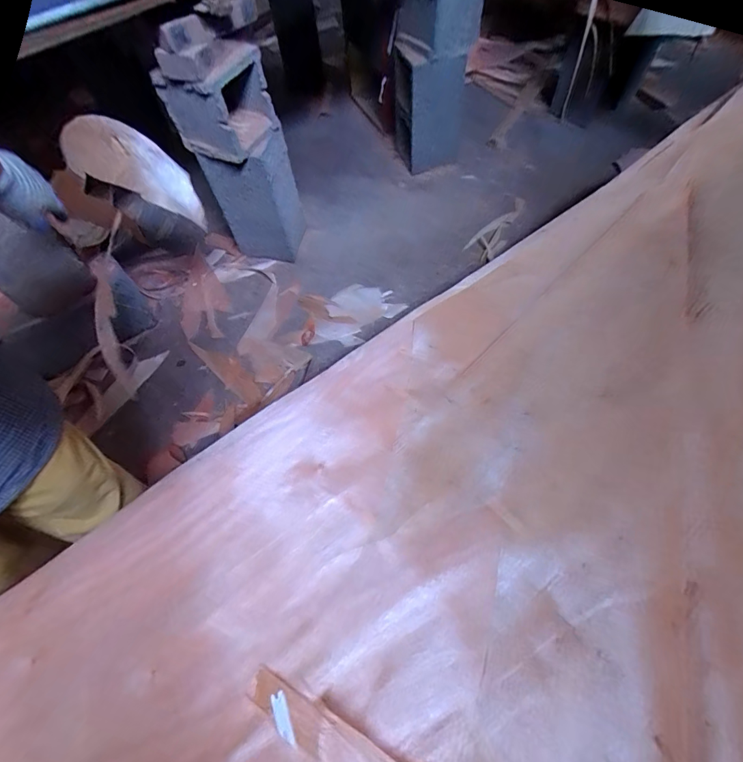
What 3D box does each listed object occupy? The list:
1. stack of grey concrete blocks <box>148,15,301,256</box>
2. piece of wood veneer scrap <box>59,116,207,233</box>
[{"bbox_3d":[-0.371,-0.650,1.135,0.238,0.656,0.199,13,66,12],"label":"stack of grey concrete blocks"},{"bbox_3d":[-0.520,-0.462,0.859,0.342,0.094,0.118,29,64,-6],"label":"piece of wood veneer scrap"}]

